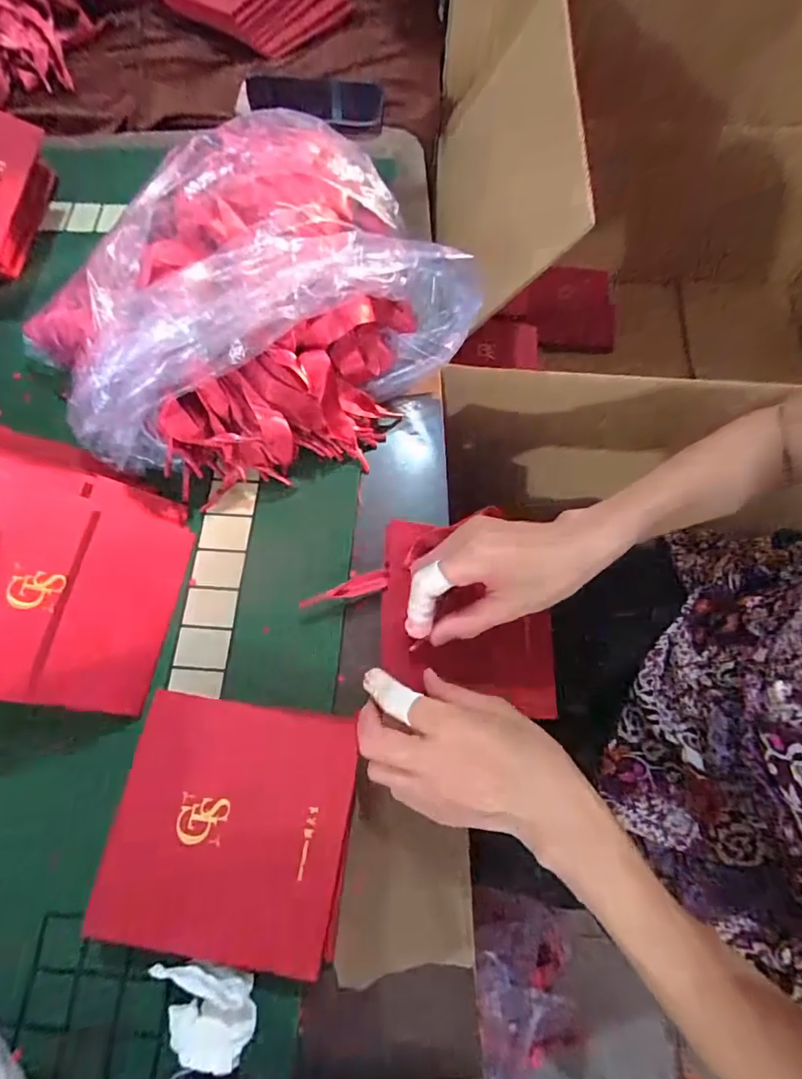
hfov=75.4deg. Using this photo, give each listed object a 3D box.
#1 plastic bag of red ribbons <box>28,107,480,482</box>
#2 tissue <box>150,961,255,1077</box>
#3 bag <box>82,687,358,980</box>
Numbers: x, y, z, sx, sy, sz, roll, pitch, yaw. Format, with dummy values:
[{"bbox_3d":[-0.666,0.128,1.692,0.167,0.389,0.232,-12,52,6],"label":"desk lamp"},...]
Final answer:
[{"bbox_3d":[-0.119,-0.182,0.420,0.251,0.119,0.314,42,74,14],"label":"plastic bag of red ribbons"},{"bbox_3d":[-0.117,0.275,0.304,0.063,0.028,0.045,21,70,8],"label":"tissue"},{"bbox_3d":[-0.104,0.177,0.328,0.139,0.008,0.141,10,63,-8],"label":"bag"}]

